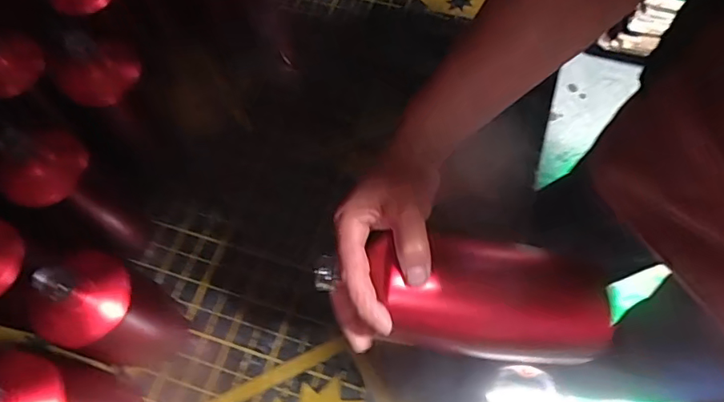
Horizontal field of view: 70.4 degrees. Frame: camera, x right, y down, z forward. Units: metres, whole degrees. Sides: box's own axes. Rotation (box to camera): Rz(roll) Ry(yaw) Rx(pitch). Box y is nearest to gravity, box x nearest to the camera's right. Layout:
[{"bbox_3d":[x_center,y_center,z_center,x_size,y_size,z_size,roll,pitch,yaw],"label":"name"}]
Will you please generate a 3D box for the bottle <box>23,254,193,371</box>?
[{"bbox_3d":[-0.216,0.106,0.466,0.059,0.214,0.077,33,70,14],"label":"bottle"}]

